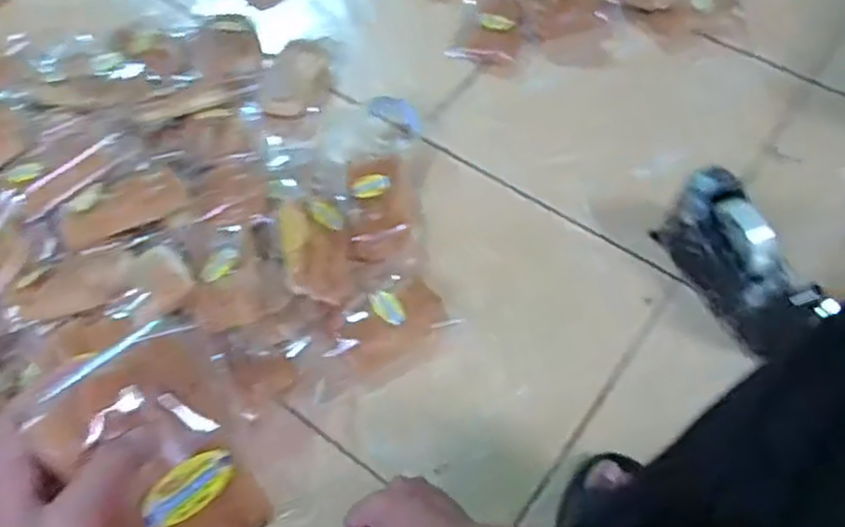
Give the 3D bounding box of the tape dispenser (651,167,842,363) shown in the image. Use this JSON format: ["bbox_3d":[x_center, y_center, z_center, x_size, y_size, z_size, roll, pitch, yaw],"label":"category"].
[{"bbox_3d":[0.356,0.000,0.827,0.071,0.110,0.206,-19,60,-8],"label":"tape dispenser"}]

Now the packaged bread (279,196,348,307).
[{"bbox_3d":[-0.125,-0.017,0.862,0.084,0.025,0.127,4,73,-25],"label":"packaged bread"}]

